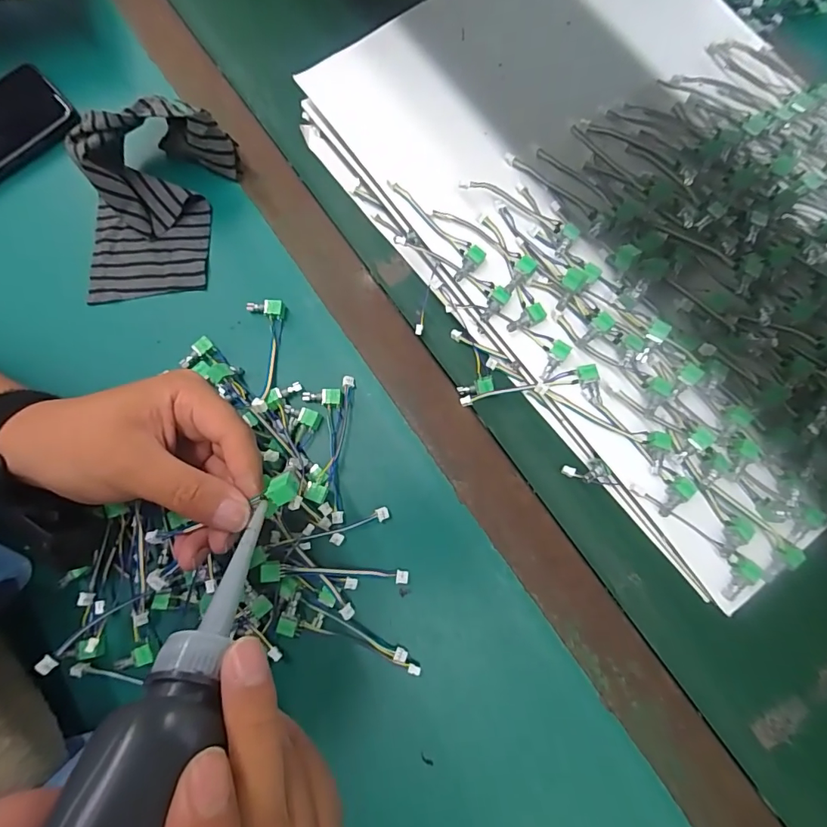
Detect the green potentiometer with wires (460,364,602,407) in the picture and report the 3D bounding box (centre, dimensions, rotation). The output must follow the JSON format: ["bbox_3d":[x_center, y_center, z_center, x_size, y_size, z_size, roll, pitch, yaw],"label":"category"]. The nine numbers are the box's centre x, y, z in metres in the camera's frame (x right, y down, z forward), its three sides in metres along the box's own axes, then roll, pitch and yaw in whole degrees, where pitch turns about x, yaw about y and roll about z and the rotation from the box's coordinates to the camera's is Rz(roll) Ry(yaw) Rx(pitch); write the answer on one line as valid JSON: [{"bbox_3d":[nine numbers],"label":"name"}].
[{"bbox_3d":[0.081,-0.015,0.325,0.095,0.009,0.026,-7,74,15],"label":"green potentiometer with wires"}]

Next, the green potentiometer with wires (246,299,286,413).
[{"bbox_3d":[-0.109,-0.045,0.345,0.028,0.009,0.089,-9,75,-2],"label":"green potentiometer with wires"}]

